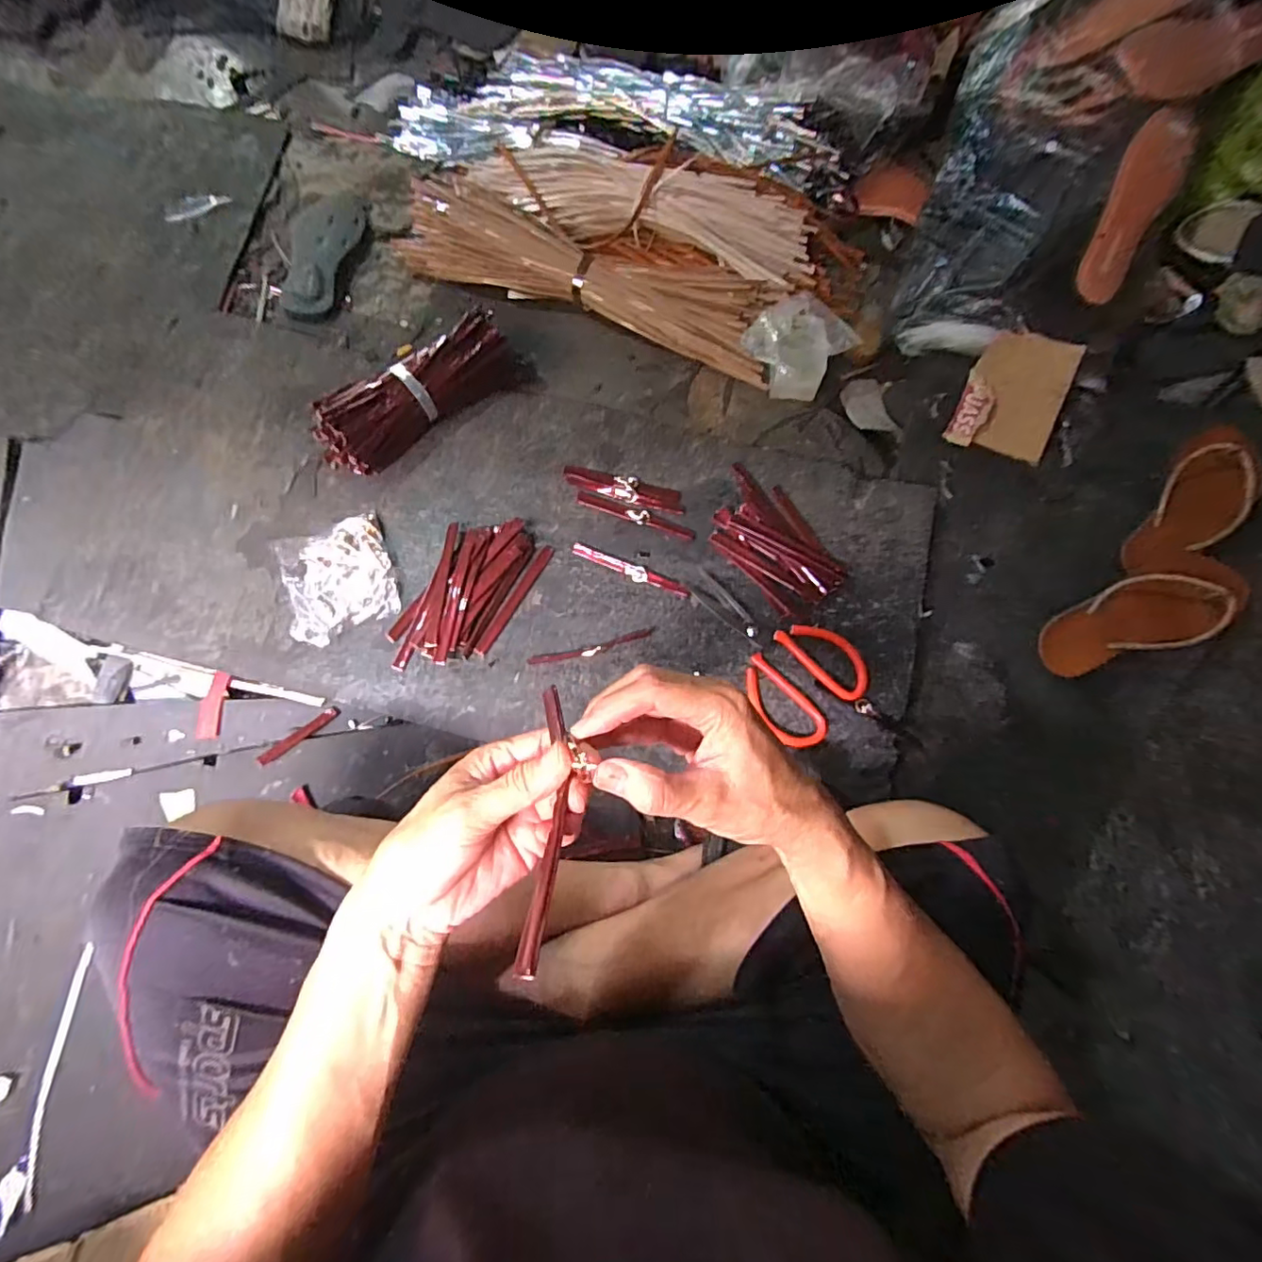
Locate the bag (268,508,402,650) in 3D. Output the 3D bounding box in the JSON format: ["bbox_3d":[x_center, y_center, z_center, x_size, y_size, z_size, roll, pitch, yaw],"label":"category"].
[{"bbox_3d":[-0.327,-0.061,0.642,0.109,0.022,0.139,-18,75,-12],"label":"bag"}]

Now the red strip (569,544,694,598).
[{"bbox_3d":[0.000,-0.070,0.664,0.143,0.005,0.018,22,71,1],"label":"red strip"}]

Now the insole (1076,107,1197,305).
[{"bbox_3d":[0.613,-0.513,0.700,0.072,0.020,0.202,18,104,3],"label":"insole"}]

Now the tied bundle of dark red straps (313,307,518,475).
[{"bbox_3d":[-0.256,-0.288,0.690,0.259,0.059,0.075,-40,79,-11],"label":"tied bundle of dark red straps"}]

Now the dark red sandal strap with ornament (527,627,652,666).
[{"bbox_3d":[-0.041,0.019,0.633,0.142,0.004,0.015,-12,74,-10],"label":"dark red sandal strap with ornament"}]

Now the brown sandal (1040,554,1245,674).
[{"bbox_3d":[0.569,-0.016,0.641,0.215,0.033,0.092,-25,75,13],"label":"brown sandal"}]

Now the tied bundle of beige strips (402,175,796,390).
[{"bbox_3d":[-0.059,-0.488,0.779,0.540,0.044,0.128,21,71,1],"label":"tied bundle of beige strips"}]

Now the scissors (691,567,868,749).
[{"bbox_3d":[0.155,0.011,0.636,0.117,0.013,0.216,-39,80,-16],"label":"scissors"}]

